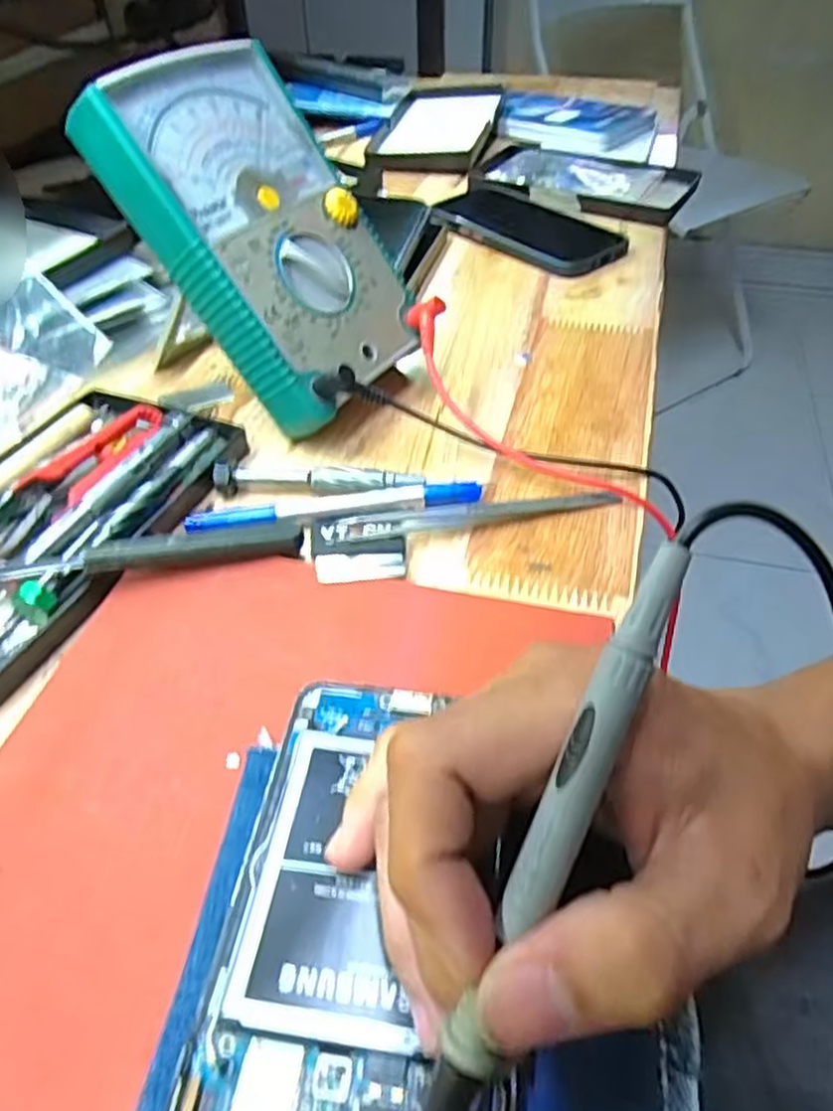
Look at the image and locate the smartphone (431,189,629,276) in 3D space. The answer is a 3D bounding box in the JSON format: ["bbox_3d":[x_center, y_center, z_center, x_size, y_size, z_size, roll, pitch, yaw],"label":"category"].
[{"bbox_3d":[0.084,-0.250,0.553,0.155,0.009,0.079,34,54,29],"label":"smartphone"}]

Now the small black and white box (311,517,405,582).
[{"bbox_3d":[-0.025,-0.003,0.309,0.039,0.005,0.036,-1,45,-1],"label":"small black and white box"}]

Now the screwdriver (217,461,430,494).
[{"bbox_3d":[-0.046,-0.035,0.337,0.095,0.010,0.011,2,45,2],"label":"screwdriver"}]

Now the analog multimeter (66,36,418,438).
[{"bbox_3d":[-0.073,-0.155,0.357,0.032,0.168,0.110,-15,24,52],"label":"analog multimeter"}]

